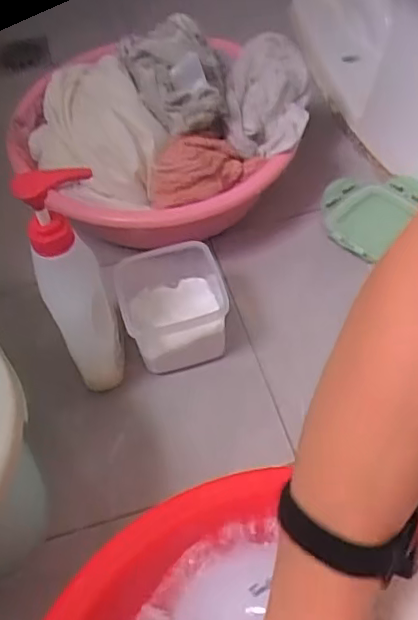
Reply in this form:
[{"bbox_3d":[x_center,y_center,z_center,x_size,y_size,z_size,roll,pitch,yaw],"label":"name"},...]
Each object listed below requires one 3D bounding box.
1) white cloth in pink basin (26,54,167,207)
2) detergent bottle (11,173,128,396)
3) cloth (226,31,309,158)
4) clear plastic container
[{"bbox_3d":[-0.125,-0.191,0.652,0.127,0.082,0.161,-26,57,-14],"label":"white cloth in pink basin"},{"bbox_3d":[-0.110,-0.016,0.532,0.063,0.236,0.053,-22,56,-12],"label":"detergent bottle"},{"bbox_3d":[0.067,-0.239,0.687,0.094,0.051,0.143,2,87,-2],"label":"cloth"},{"bbox_3d":[-0.036,-0.002,0.632,0.105,0.085,0.107,-13,54,-6],"label":"clear plastic container"}]

